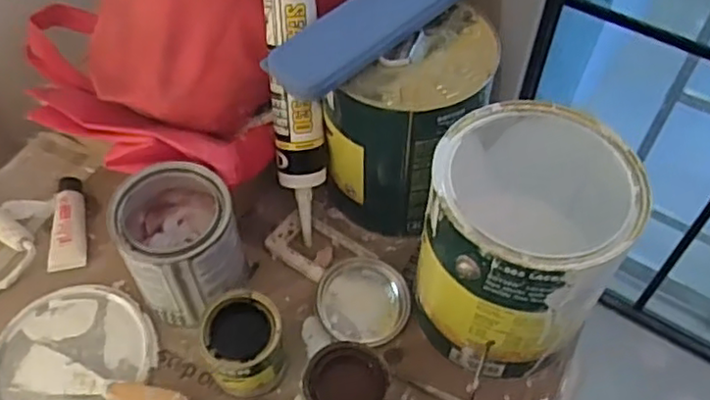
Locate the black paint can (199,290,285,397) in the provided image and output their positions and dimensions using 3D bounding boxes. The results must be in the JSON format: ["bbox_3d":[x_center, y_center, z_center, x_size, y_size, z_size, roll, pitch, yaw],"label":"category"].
[{"bbox_3d":[-0.098,0.130,0.598,0.068,0.079,0.073,-22,57,-15],"label":"black paint can"}]

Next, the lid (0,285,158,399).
[{"bbox_3d":[-0.267,0.153,0.627,0.151,0.018,0.146,0,54,0],"label":"lid"}]

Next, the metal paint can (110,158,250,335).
[{"bbox_3d":[-0.160,0.044,0.628,0.102,0.133,0.106,0,54,0],"label":"metal paint can"}]

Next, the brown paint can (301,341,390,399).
[{"bbox_3d":[-0.009,0.168,0.569,0.068,0.072,0.067,0,54,0],"label":"brown paint can"}]

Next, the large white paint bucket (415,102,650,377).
[{"bbox_3d":[0.137,0.040,0.579,0.151,0.187,0.158,0,54,0],"label":"large white paint bucket"}]

